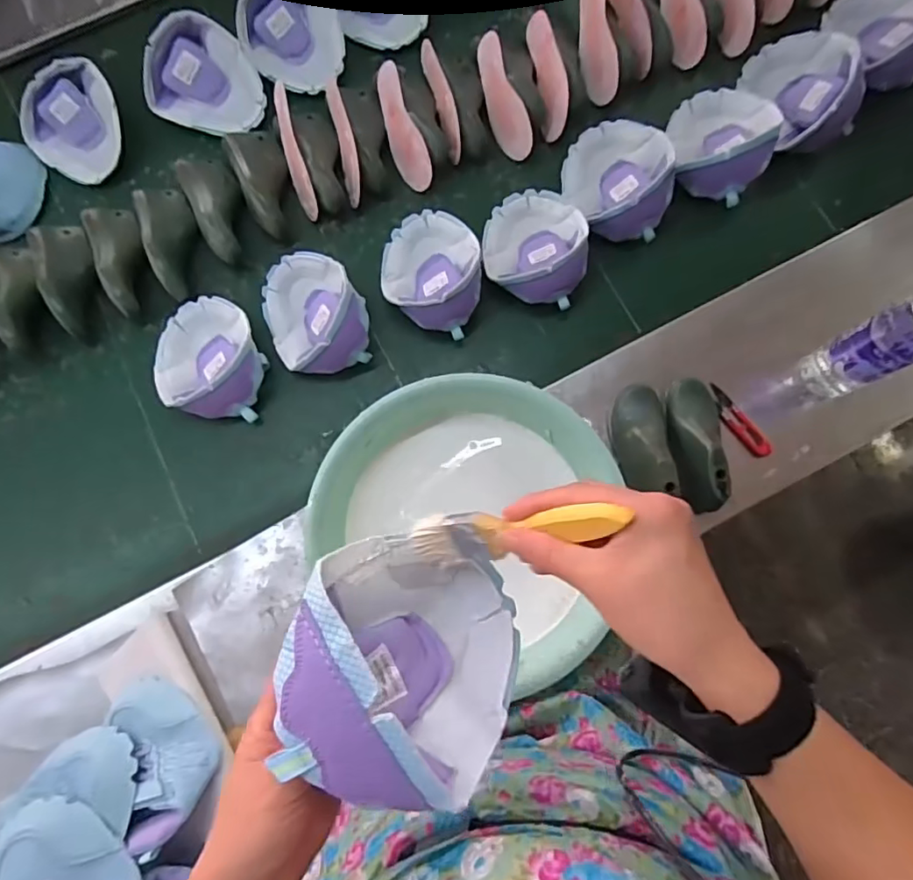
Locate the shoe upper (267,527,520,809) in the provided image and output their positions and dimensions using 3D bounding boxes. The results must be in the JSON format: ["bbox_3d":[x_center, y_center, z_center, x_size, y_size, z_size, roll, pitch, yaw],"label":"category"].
[{"bbox_3d":[-0.026,0.123,0.333,0.150,0.080,0.150,14,41,-13],"label":"shoe upper"}]

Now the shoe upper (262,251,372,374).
[{"bbox_3d":[-0.181,-0.158,0.698,0.116,0.078,0.166,-33,81,-8],"label":"shoe upper"}]

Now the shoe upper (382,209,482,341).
[{"bbox_3d":[-0.034,-0.213,0.711,0.124,0.070,0.165,-1,78,-2],"label":"shoe upper"}]

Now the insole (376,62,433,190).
[{"bbox_3d":[-0.072,-0.412,0.751,0.010,0.057,0.154,-26,96,-42],"label":"insole"}]

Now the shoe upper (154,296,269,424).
[{"bbox_3d":[-0.306,-0.105,0.694,0.137,0.069,0.151,3,78,-1],"label":"shoe upper"}]

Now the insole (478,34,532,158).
[{"bbox_3d":[0.060,-0.456,0.756,0.013,0.058,0.163,-18,86,-42],"label":"insole"}]

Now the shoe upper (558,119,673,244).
[{"bbox_3d":[0.206,-0.341,0.729,0.120,0.071,0.165,-7,79,-3],"label":"shoe upper"}]

